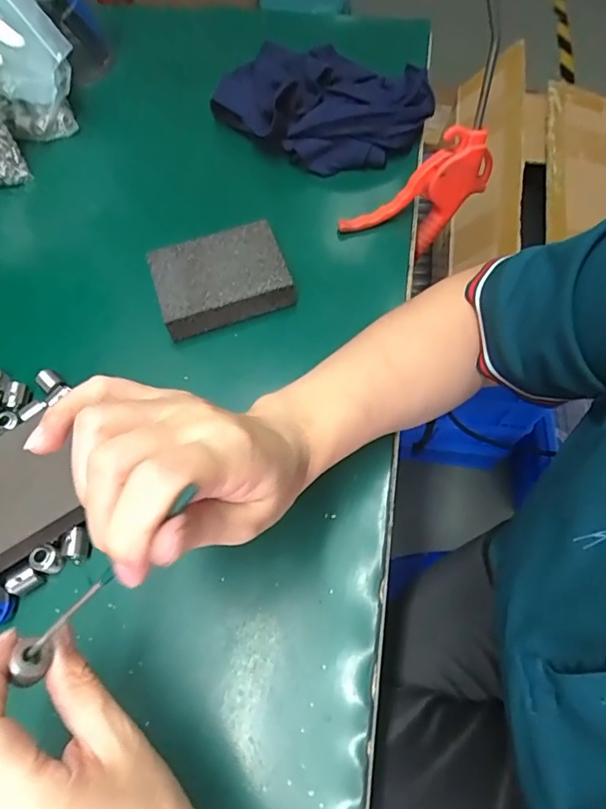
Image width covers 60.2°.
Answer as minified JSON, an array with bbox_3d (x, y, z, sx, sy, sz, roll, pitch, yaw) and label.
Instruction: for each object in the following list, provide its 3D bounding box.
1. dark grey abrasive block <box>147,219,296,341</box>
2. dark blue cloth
[{"bbox_3d":[-0.064,-0.097,0.410,0.098,0.032,0.069,-18,65,-8],"label":"dark grey abrasive block"},{"bbox_3d":[0.019,-0.281,0.485,0.187,0.056,0.133,12,65,6],"label":"dark blue cloth"}]

